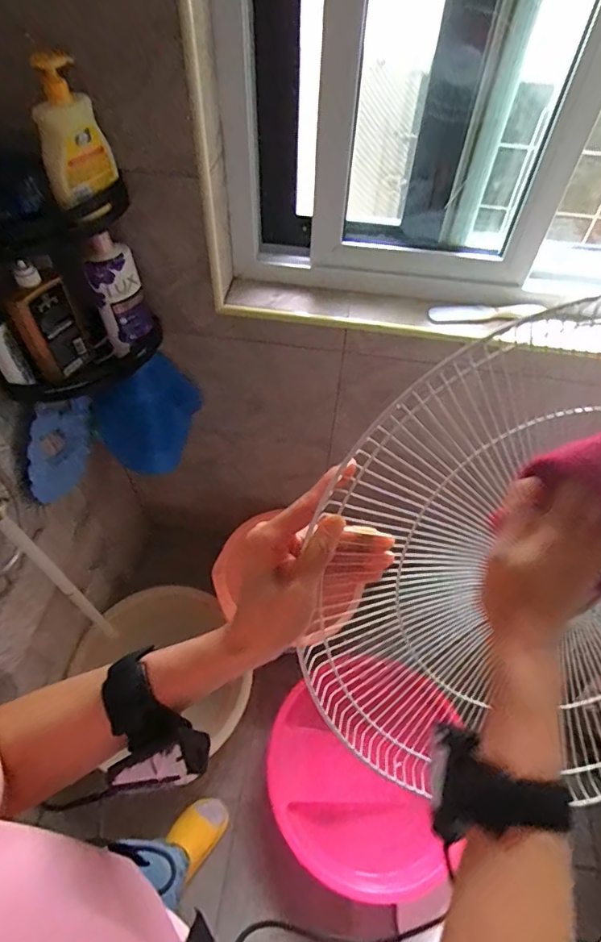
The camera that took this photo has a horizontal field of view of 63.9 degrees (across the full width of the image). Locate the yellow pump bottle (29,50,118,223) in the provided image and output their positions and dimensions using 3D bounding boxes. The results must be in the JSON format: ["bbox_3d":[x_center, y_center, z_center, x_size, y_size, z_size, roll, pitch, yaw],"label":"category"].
[{"bbox_3d":[-0.317,-0.442,0.657,0.047,0.184,0.104,15,55,8],"label":"yellow pump bottle"}]

